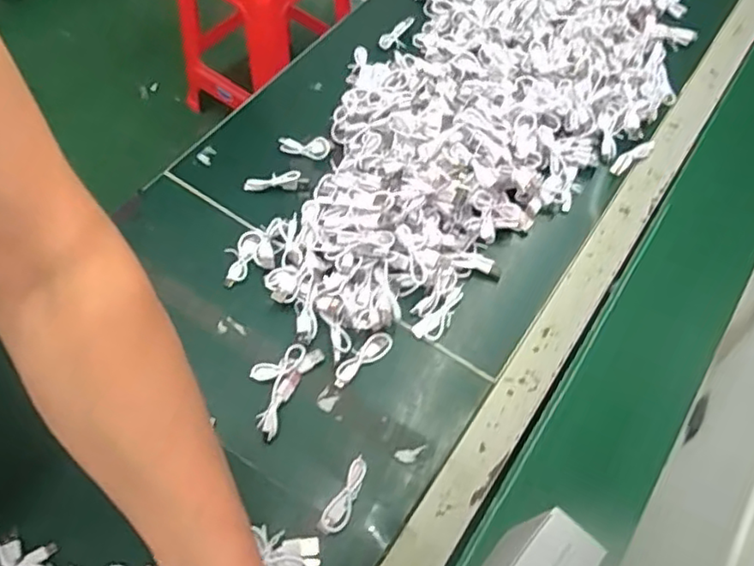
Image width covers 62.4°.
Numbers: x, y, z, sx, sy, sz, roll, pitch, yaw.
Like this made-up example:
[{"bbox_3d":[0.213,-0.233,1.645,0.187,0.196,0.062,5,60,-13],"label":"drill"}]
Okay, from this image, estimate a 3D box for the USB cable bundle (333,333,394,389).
[{"bbox_3d":[-0.013,0.066,0.551,0.063,0.012,0.017,-34,67,-20],"label":"USB cable bundle"}]

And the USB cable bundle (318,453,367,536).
[{"bbox_3d":[-0.023,0.168,0.490,0.020,0.012,0.060,28,62,13],"label":"USB cable bundle"}]

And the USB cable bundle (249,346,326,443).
[{"bbox_3d":[-0.087,0.085,0.533,0.047,0.013,0.084,25,62,12],"label":"USB cable bundle"}]

